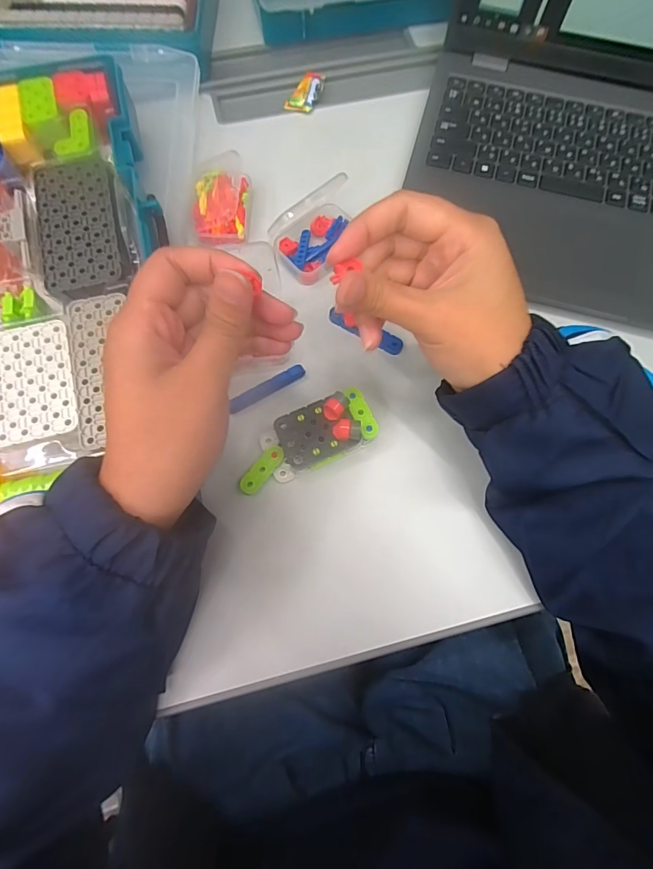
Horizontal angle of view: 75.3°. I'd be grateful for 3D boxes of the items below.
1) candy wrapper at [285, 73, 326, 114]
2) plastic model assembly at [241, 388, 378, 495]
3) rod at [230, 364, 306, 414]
[{"bbox_3d":[-0.018,-0.313,0.386,0.023,0.004,0.044,24,79,5],"label":"candy wrapper"},{"bbox_3d":[-0.015,0.004,0.281,0.094,0.034,0.038,-24,79,-5],"label":"plastic model assembly"},{"bbox_3d":[-0.042,-0.033,0.305,0.058,0.011,0.009,-31,79,-6],"label":"rod"}]

